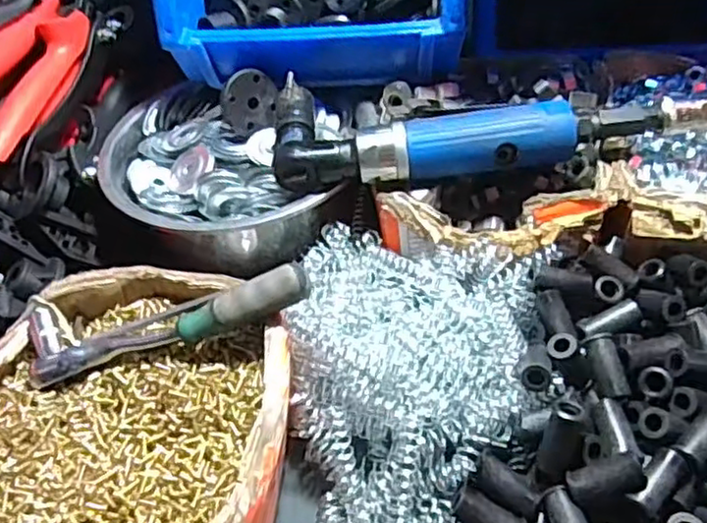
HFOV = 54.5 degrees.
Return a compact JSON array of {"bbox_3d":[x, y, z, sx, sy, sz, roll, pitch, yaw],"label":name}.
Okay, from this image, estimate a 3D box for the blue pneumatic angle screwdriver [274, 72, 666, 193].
[{"bbox_3d":[0.062,-0.085,0.419,0.221,0.028,0.077,-3,46,5],"label":"blue pneumatic angle screwdriver"}]

